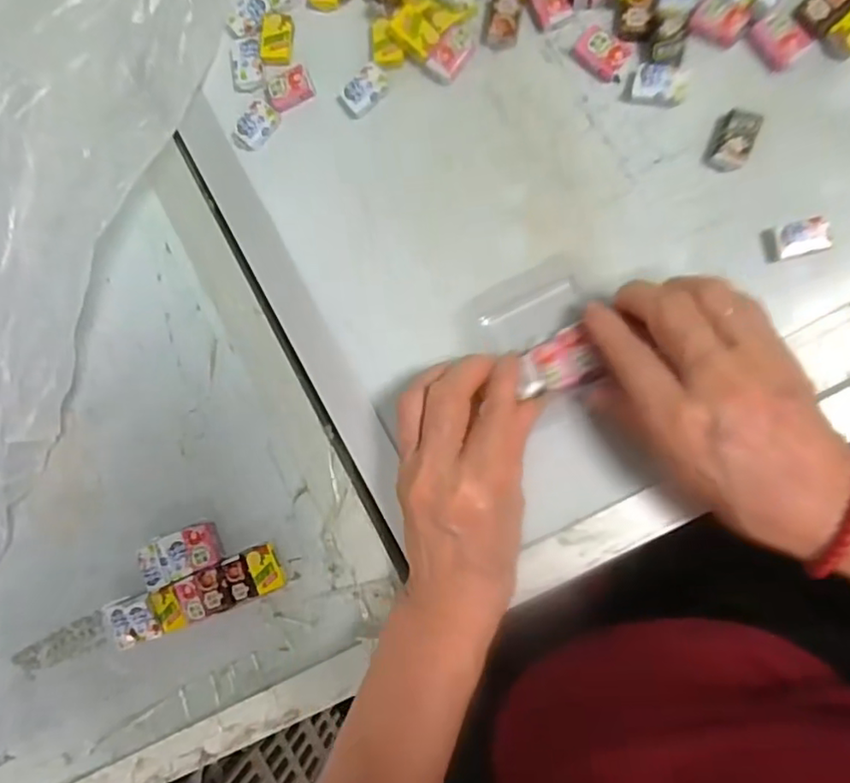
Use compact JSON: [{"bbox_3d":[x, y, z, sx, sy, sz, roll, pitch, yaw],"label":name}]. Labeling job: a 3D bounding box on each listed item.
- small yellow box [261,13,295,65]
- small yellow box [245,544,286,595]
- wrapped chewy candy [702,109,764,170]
[{"bbox_3d":[-0.084,-0.201,0.344,0.017,0.005,0.027,7,91,11],"label":"small yellow box"},{"bbox_3d":[-0.091,0.101,0.345,0.017,0.008,0.025,-23,85,10],"label":"small yellow box"},{"bbox_3d":[0.155,-0.126,0.302,0.020,0.007,0.029,19,93,11],"label":"wrapped chewy candy"}]

